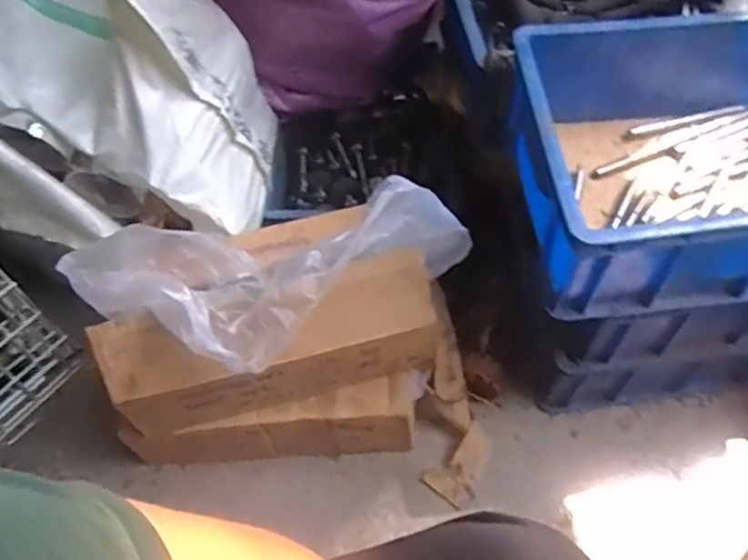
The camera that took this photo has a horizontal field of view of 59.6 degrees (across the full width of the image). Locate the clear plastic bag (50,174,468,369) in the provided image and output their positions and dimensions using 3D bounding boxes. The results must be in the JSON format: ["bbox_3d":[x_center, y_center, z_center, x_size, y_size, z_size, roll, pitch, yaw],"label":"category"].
[{"bbox_3d":[-0.094,0.006,0.645,0.398,0.153,0.130,-5,57,0],"label":"clear plastic bag"}]

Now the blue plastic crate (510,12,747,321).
[{"bbox_3d":[0.357,-0.129,0.690,0.400,0.150,0.284,-7,57,-2],"label":"blue plastic crate"}]

